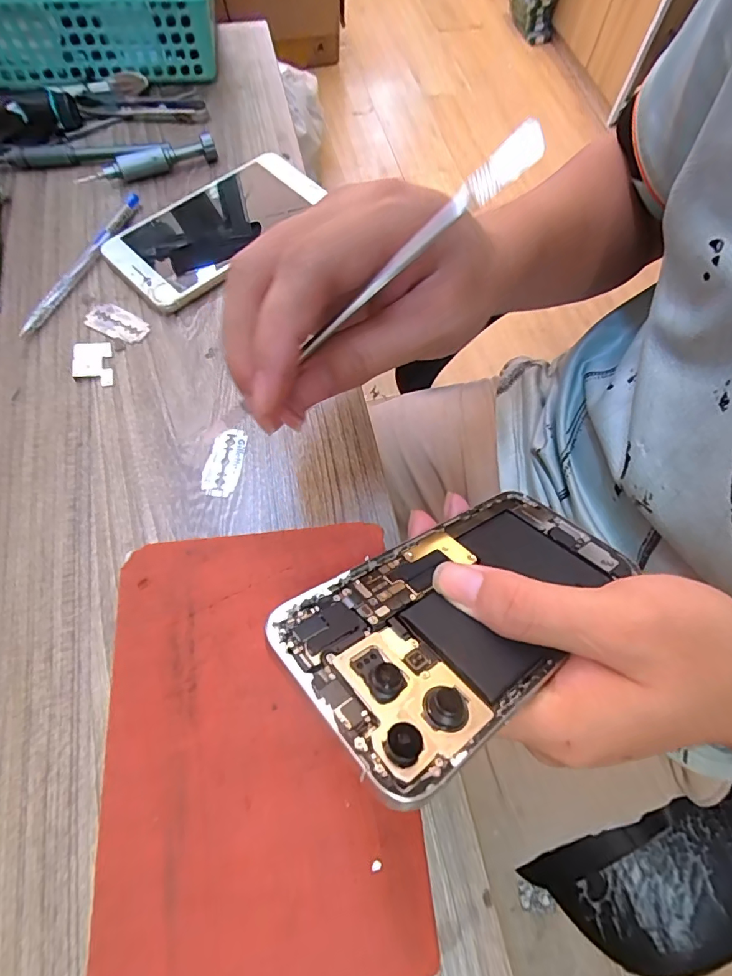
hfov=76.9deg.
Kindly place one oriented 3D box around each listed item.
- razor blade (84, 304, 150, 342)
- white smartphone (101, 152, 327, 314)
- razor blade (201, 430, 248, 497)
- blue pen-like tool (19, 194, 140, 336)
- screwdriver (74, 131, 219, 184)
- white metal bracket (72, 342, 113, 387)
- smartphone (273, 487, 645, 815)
[{"bbox_3d":[-0.163,-0.108,0.299,0.043,0.004,0.019,25,67,8],"label":"razor blade"},{"bbox_3d":[-0.104,-0.188,0.332,0.077,0.014,0.154,42,71,15],"label":"white smartphone"},{"bbox_3d":[-0.081,-0.015,0.263,0.020,0.004,0.041,7,66,1],"label":"razor blade"},{"bbox_3d":[-0.191,-0.155,0.315,0.009,0.012,0.133,21,67,7],"label":"blue pen-like tool"},{"bbox_3d":[-0.167,-0.248,0.352,0.105,0.020,0.015,-16,68,-9],"label":"screwdriver"},{"bbox_3d":[-0.169,-0.077,0.285,0.022,0.007,0.031,-10,67,-7],"label":"white metal bracket"},{"bbox_3d":[0.044,0.043,0.187,0.158,0.005,0.075,-20,45,-36],"label":"smartphone"}]

